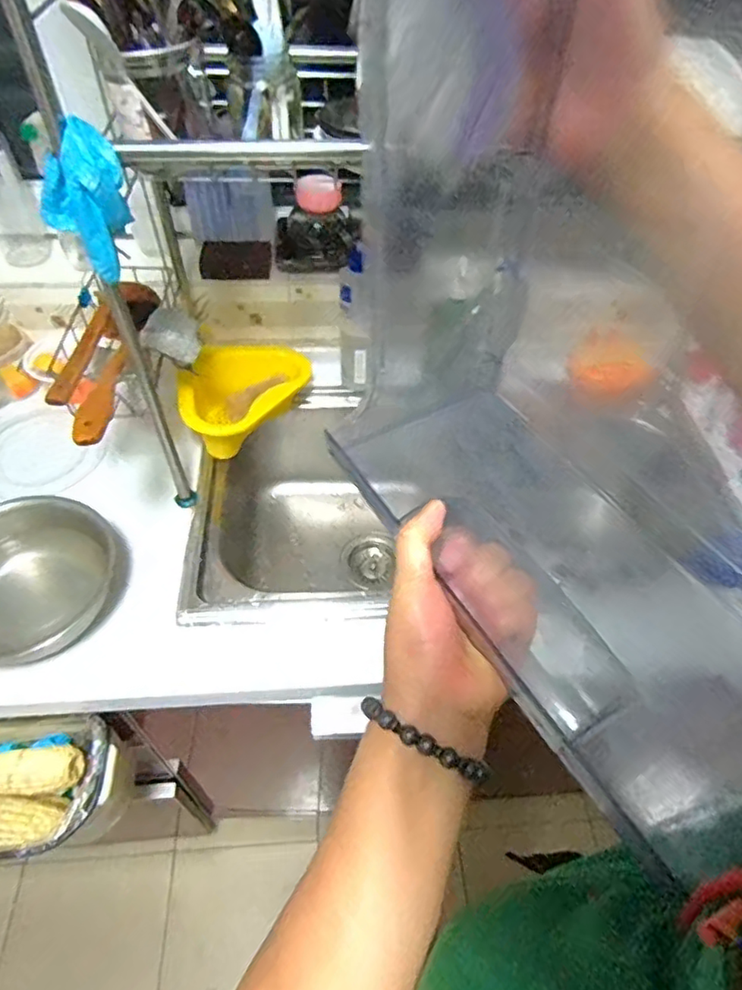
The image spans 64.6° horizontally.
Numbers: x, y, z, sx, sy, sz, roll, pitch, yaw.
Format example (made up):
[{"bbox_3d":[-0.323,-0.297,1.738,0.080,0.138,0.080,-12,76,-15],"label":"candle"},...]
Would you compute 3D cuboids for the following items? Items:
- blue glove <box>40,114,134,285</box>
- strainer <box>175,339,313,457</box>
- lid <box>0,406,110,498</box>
[{"bbox_3d":[-0.237,-0.250,0.486,0.078,0.102,0.048,34,58,23],"label":"blue glove"},{"bbox_3d":[-0.206,-0.155,0.878,0.144,0.086,0.221,28,56,19],"label":"strainer"},{"bbox_3d":[-0.488,-0.061,0.854,0.167,0.014,0.155,1,51,-1],"label":"lid"}]

